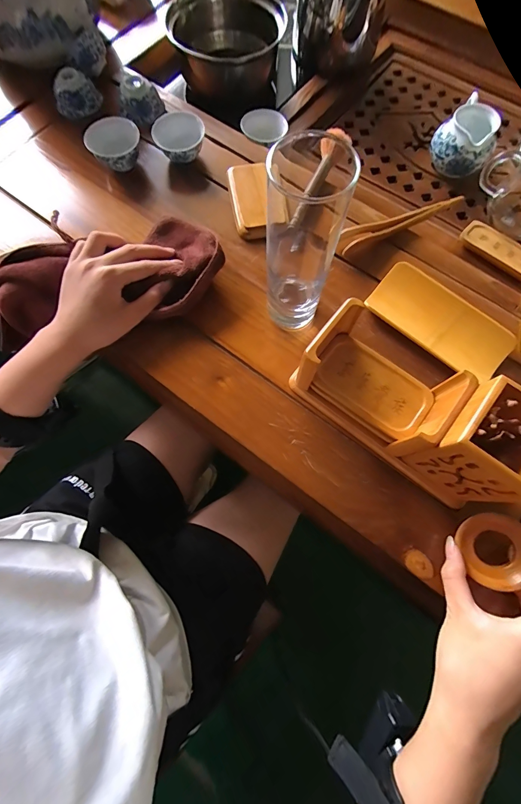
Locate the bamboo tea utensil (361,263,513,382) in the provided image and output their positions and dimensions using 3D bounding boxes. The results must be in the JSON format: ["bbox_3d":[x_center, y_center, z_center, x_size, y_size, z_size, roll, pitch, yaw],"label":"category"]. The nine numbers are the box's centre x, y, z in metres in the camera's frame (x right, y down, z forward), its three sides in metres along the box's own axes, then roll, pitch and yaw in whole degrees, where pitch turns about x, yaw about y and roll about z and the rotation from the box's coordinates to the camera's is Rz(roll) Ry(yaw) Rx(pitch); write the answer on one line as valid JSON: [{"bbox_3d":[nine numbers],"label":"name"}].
[{"bbox_3d":[0.189,-0.085,0.352,0.146,0.018,0.079,39,77,11],"label":"bamboo tea utensil"}]

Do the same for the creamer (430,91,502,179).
[{"bbox_3d":[0.279,-0.355,0.449,0.078,0.060,0.096,33,76,10],"label":"creamer"}]

